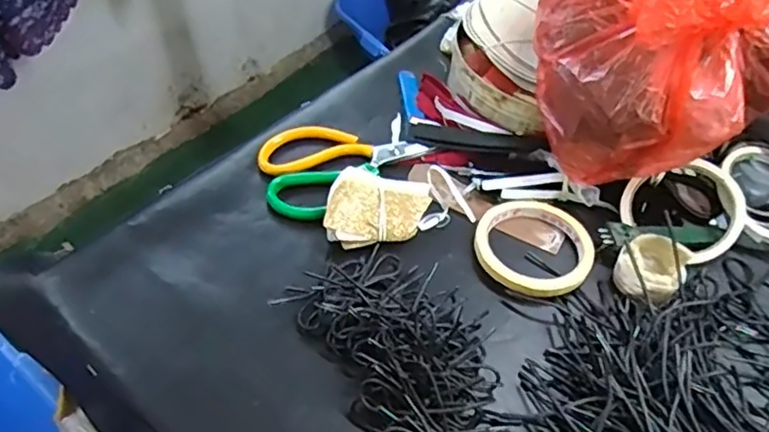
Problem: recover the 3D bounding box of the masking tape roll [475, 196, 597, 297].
[{"bbox_3d":[0.123,0.024,0.500,0.093,0.014,0.093,1,50,-1],"label":"masking tape roll"}]

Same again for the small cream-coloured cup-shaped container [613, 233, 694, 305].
[{"bbox_3d":[0.204,0.043,0.474,0.048,0.036,0.047,1,50,-1],"label":"small cream-coloured cup-shaped container"}]

